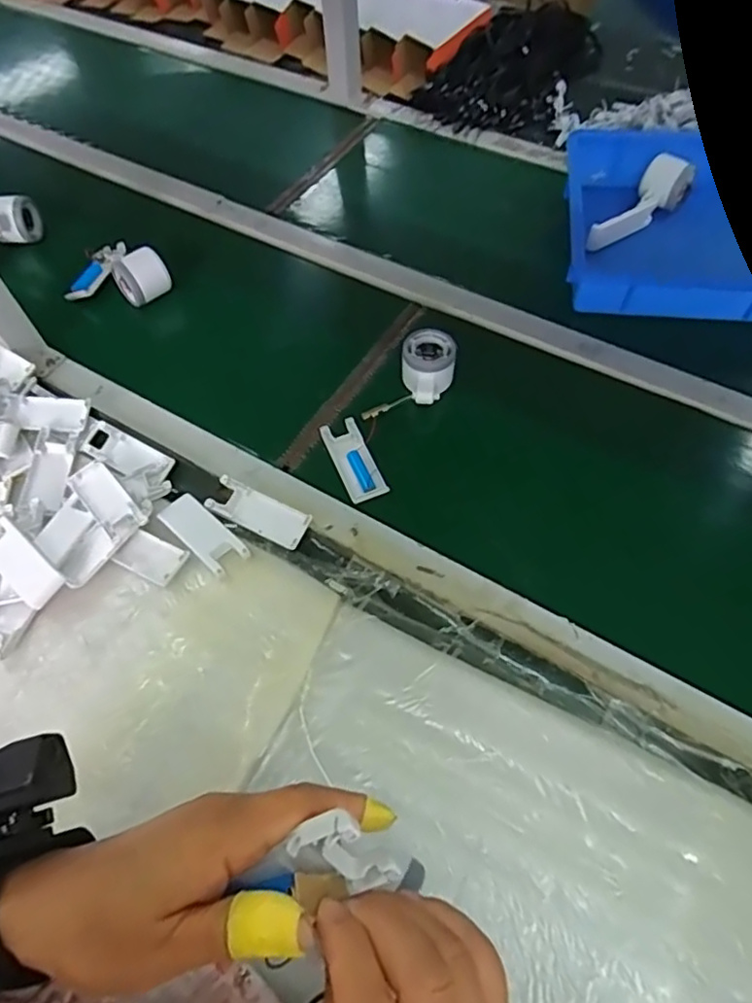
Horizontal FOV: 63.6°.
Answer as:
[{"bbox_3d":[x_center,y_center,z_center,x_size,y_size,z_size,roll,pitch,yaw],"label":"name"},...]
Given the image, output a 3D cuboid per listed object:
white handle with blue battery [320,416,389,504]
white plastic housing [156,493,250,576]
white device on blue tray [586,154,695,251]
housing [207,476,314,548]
[{"bbox_3d":[-0.024,-0.047,0.641,0.040,0.016,0.102,-21,62,-10],"label":"white handle with blue battery"},{"bbox_3d":[-0.170,0.030,0.589,0.098,0.007,0.040,39,68,21],"label":"white plastic housing"},{"bbox_3d":[0.340,-0.392,0.812,0.176,0.064,0.058,-38,65,0],"label":"white device on blue tray"},{"bbox_3d":[-0.118,0.012,0.611,0.105,0.014,0.038,22,63,14],"label":"housing"}]

